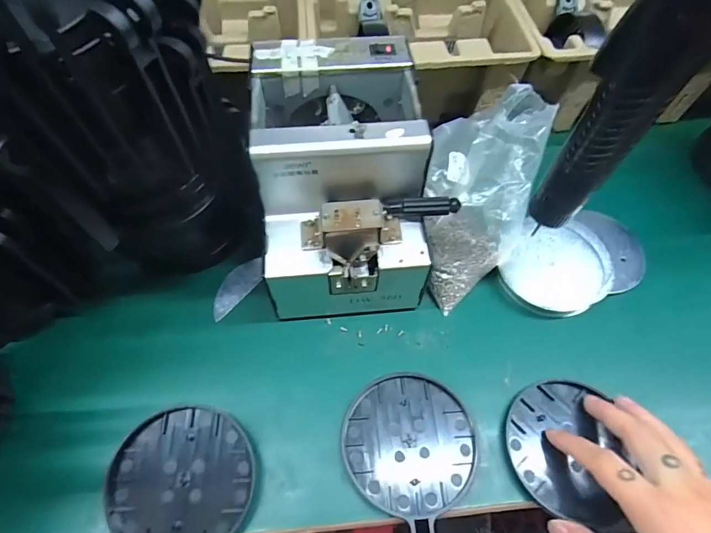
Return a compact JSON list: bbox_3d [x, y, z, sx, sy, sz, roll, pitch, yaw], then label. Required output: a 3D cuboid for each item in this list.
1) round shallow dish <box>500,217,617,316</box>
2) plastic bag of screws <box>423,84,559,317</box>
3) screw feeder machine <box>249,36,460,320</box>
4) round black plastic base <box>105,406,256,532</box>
[{"bbox_3d":[0.188,-0.002,0.404,0.093,0.023,0.103,23,62,13],"label":"round shallow dish"},{"bbox_3d":[0.111,-0.064,0.398,0.093,0.059,0.211,18,87,10],"label":"plastic bag of screws"},{"bbox_3d":[-0.006,-0.067,0.361,0.136,0.149,0.176,-6,60,-4],"label":"screw feeder machine"},{"bbox_3d":[-0.121,0.150,0.302,0.096,0.016,0.094,28,63,15],"label":"round black plastic base"}]

